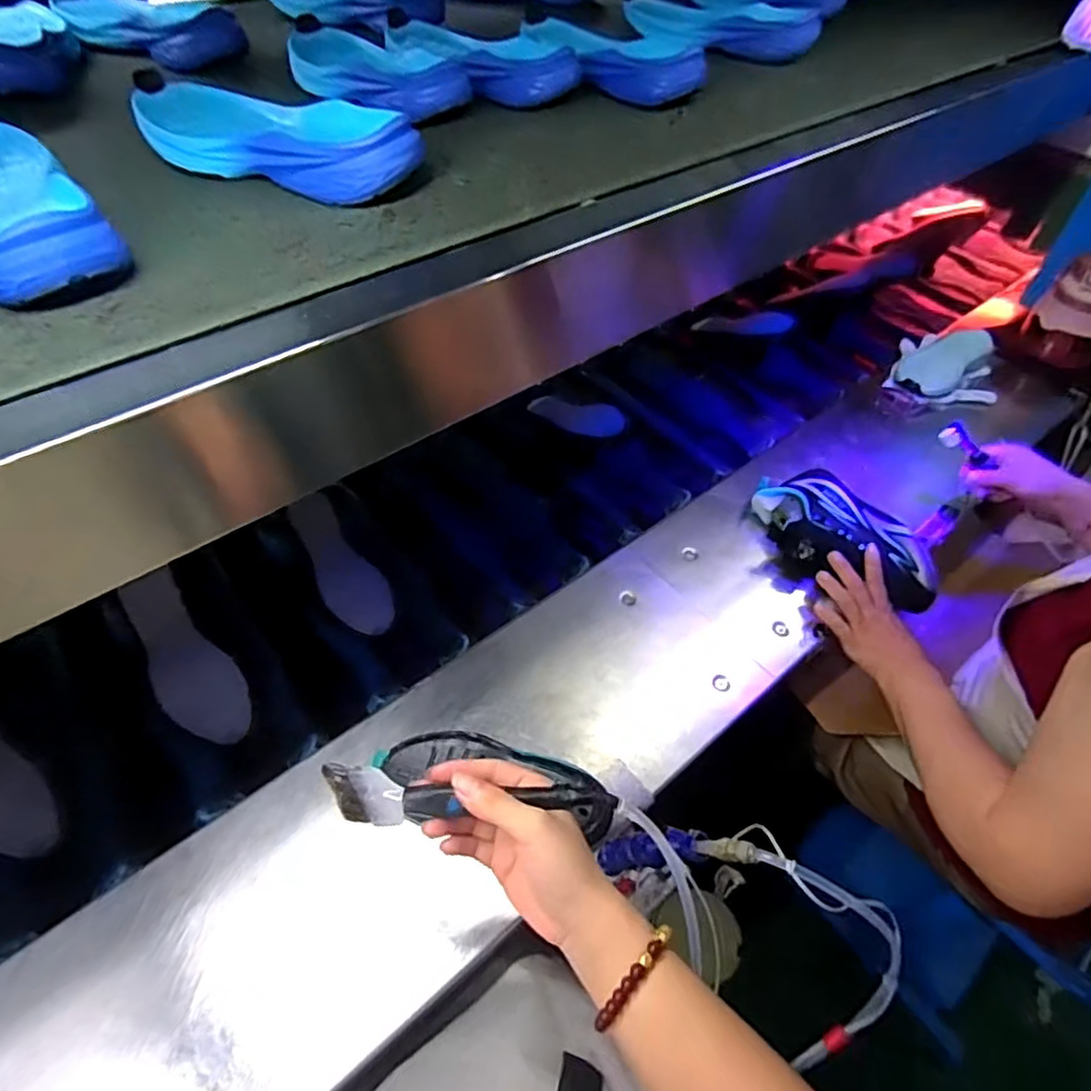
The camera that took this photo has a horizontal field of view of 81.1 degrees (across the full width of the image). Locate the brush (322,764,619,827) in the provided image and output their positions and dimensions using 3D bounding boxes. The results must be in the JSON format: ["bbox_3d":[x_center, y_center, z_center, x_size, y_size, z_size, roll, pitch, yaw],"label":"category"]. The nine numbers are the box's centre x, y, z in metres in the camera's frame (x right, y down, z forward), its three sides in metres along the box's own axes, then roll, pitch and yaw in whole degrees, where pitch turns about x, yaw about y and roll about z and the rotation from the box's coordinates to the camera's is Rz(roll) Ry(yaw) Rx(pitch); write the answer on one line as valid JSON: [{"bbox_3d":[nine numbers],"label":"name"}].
[{"bbox_3d":[-0.048,0.151,0.382,0.175,0.022,0.029,1,51,3],"label":"brush"}]

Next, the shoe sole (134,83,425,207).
[{"bbox_3d":[-0.198,-0.296,0.462,0.228,0.042,0.091,16,52,10],"label":"shoe sole"}]

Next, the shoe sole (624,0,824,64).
[{"bbox_3d":[0.187,-0.567,0.695,0.210,0.038,0.078,17,53,11],"label":"shoe sole"}]

